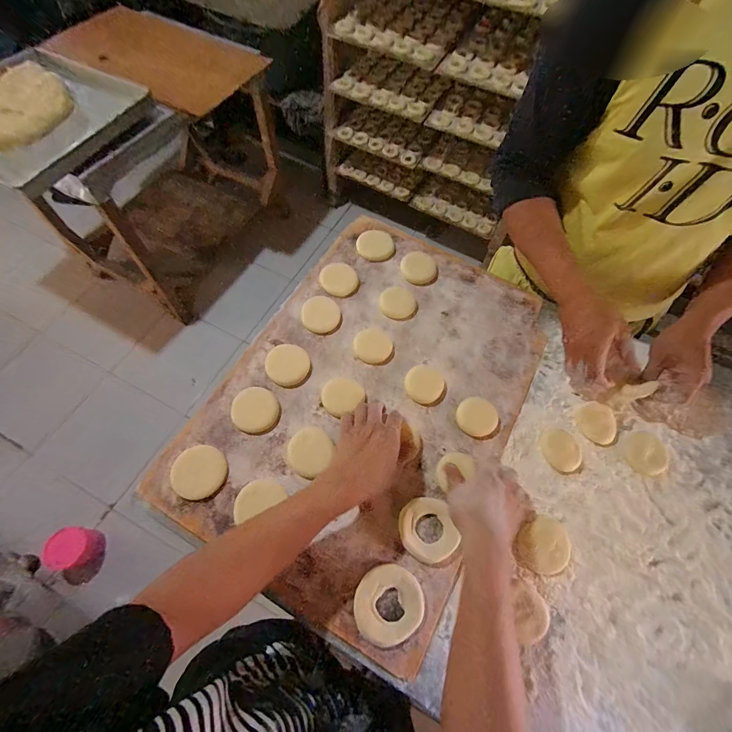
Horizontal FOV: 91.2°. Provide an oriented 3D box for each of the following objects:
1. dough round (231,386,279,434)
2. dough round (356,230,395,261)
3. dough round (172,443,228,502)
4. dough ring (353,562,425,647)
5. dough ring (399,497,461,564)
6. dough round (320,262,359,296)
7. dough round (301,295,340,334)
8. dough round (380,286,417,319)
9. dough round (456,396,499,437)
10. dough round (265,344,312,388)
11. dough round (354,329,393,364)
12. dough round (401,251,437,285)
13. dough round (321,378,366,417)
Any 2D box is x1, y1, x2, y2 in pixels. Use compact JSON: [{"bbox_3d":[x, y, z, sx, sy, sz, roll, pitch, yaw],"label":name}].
[{"bbox_3d":[-0.169,0.065,0.547,0.066,0.010,0.071,1,64,-2],"label":"dough round"},{"bbox_3d":[0.019,-0.234,0.691,0.070,0.007,0.063,1,67,-2],"label":"dough round"},{"bbox_3d":[-0.235,0.148,0.505,0.069,0.009,0.073,1,67,-2],"label":"dough round"},{"bbox_3d":[0.028,0.297,0.446,0.083,0.010,0.086,1,64,-2],"label":"dough ring"},{"bbox_3d":[0.083,0.220,0.484,0.074,0.009,0.080,1,64,-2],"label":"dough ring"},{"bbox_3d":[-0.049,-0.159,0.656,0.066,0.008,0.070,1,67,-2],"label":"dough round"},{"bbox_3d":[-0.078,-0.089,0.621,0.064,0.013,0.072,-11,65,-8],"label":"dough round"},{"bbox_3d":[0.058,-0.115,0.648,0.063,0.008,0.065,1,64,-2],"label":"dough round"},{"bbox_3d":[0.173,0.081,0.562,0.061,0.025,0.060,1,64,-2],"label":"dough round"},{"bbox_3d":[-0.128,-0.003,0.584,0.068,0.008,0.071,1,64,-2],"label":"dough round"},{"bbox_3d":[0.013,-0.036,0.598,0.062,0.021,0.064,0,64,-3],"label":"dough round"},{"bbox_3d":[0.101,-0.186,0.678,0.068,0.012,0.063,1,64,-2],"label":"dough round"},{"bbox_3d":[-0.038,0.046,0.571,0.065,0.007,0.060,-16,69,-9],"label":"dough round"}]

